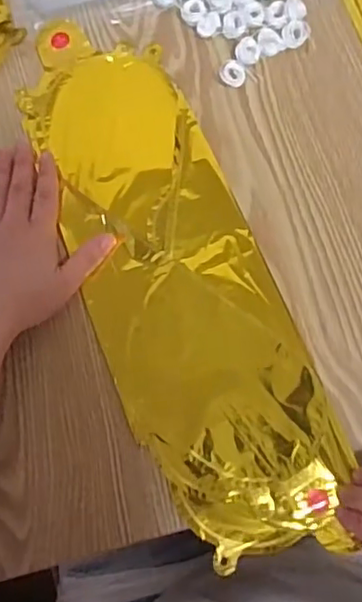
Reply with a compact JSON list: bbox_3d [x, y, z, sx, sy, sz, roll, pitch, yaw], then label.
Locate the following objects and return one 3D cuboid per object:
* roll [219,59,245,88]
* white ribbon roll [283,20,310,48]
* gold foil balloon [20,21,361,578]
[{"bbox_3d":[0.041,-0.180,0.476,0.020,0.010,0.019,0,78,2],"label":"roll"},{"bbox_3d":[0.092,-0.213,0.482,0.025,0.006,0.019,-44,80,-7],"label":"white ribbon roll"},{"bbox_3d":[-0.007,-0.025,0.450,0.132,0.008,0.416,-22,78,-3],"label":"gold foil balloon"}]

